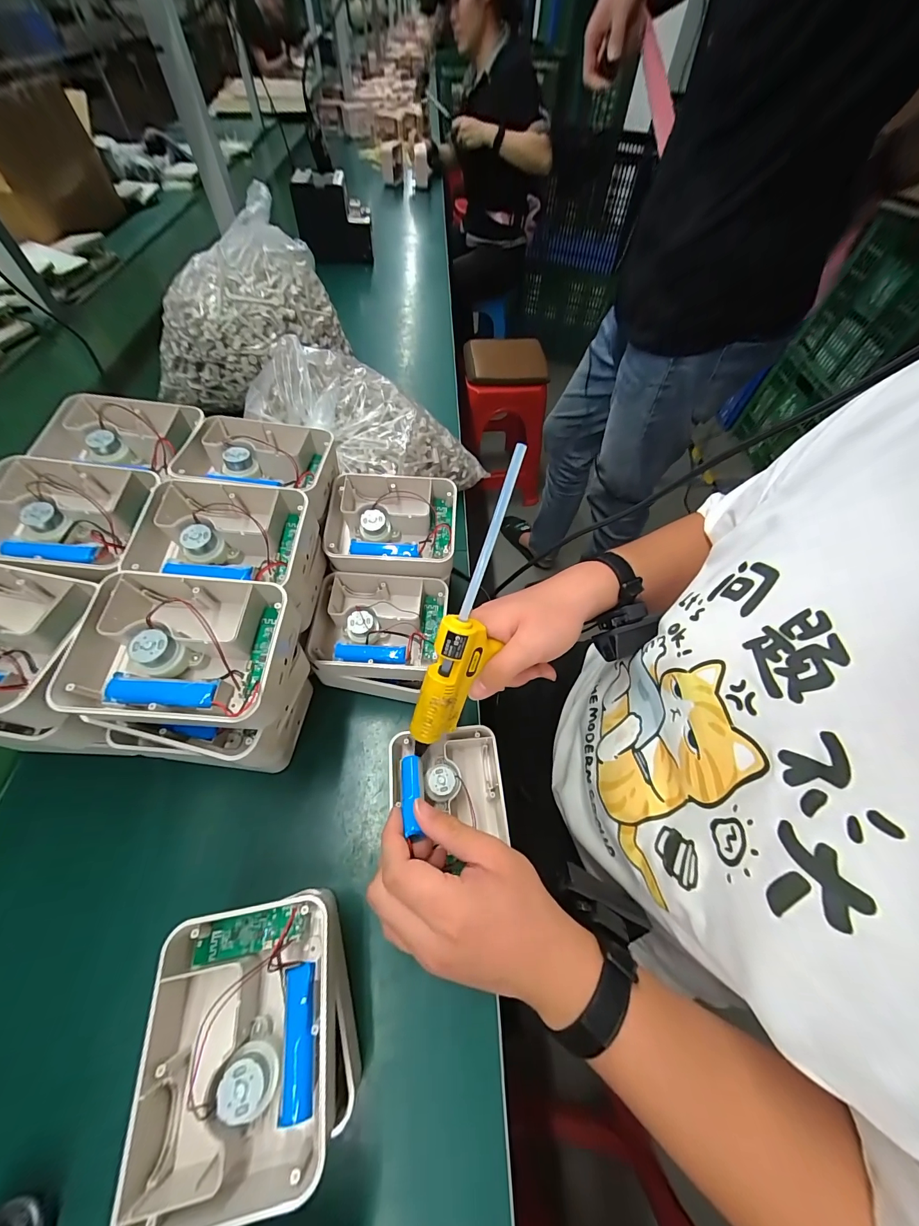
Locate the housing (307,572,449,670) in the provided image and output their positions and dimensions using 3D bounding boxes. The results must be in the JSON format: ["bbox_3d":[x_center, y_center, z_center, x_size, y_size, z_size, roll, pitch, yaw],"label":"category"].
[{"bbox_3d":[-0.074,0.012,0.389,0.133,0.041,0.105,2,58,-1],"label":"housing"}]

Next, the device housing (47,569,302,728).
[{"bbox_3d":[-0.189,0.026,0.272,0.133,0.045,0.101,3,58,-1],"label":"device housing"}]

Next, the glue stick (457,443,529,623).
[{"bbox_3d":[0.023,-0.056,0.287,0.008,0.133,0.005,23,18,11],"label":"glue stick"}]

